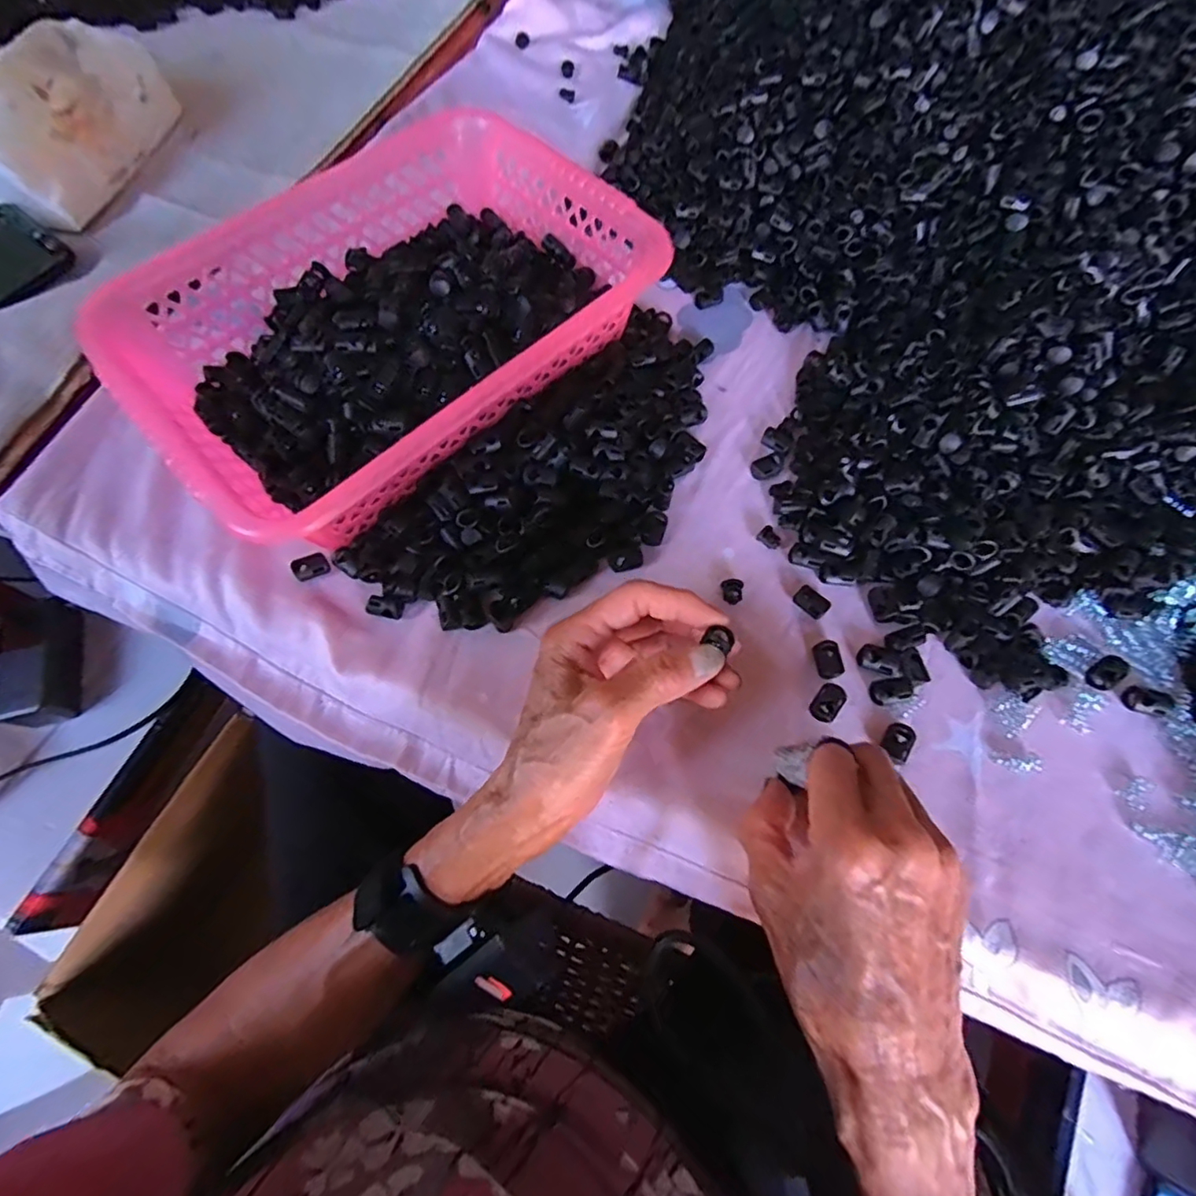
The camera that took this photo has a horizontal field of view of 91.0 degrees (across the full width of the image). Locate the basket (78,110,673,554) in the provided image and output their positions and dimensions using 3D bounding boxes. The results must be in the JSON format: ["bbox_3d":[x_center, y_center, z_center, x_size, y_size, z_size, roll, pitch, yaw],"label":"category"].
[{"bbox_3d":[-0.129,-0.176,0.376,0.218,0.068,0.306,42,73,16],"label":"basket"}]

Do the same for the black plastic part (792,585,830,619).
[{"bbox_3d":[0.123,0.002,0.339,0.019,0.006,0.013,39,72,15],"label":"black plastic part"}]

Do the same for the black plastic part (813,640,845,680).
[{"bbox_3d":[0.128,0.034,0.325,0.015,0.006,0.021,-8,67,-4],"label":"black plastic part"}]

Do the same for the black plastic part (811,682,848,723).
[{"bbox_3d":[0.125,0.056,0.317,0.014,0.005,0.022,39,72,15],"label":"black plastic part"}]

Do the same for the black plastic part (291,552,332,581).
[{"bbox_3d":[-0.172,-0.018,0.353,0.019,0.006,0.015,-28,70,-11],"label":"black plastic part"}]

